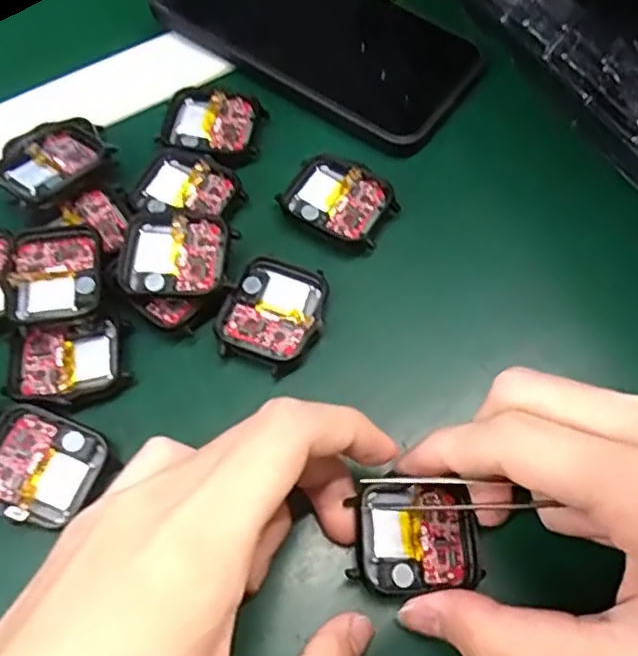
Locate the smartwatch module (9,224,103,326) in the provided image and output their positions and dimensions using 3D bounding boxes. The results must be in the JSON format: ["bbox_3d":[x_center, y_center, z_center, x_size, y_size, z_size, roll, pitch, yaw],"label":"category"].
[{"bbox_3d":[-0.105,-0.020,0.268,0.035,0.010,0.041,-9,64,-3],"label":"smartwatch module"}]

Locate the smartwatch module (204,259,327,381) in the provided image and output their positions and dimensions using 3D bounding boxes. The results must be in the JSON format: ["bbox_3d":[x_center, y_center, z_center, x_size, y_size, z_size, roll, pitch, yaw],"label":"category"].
[{"bbox_3d":[-0.019,-0.005,0.269,0.040,0.013,0.046,27,67,14],"label":"smartwatch module"}]

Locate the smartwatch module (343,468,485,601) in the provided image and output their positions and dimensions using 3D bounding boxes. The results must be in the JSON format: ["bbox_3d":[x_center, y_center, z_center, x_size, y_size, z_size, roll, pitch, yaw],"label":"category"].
[{"bbox_3d":[0.032,0.071,0.228,0.043,0.010,0.038,-8,67,-3],"label":"smartwatch module"}]

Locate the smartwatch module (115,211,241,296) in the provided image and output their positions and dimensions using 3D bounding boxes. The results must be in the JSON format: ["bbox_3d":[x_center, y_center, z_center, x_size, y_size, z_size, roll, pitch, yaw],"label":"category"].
[{"bbox_3d":[-0.058,-0.029,0.272,0.046,0.012,0.036,-1,63,0],"label":"smartwatch module"}]

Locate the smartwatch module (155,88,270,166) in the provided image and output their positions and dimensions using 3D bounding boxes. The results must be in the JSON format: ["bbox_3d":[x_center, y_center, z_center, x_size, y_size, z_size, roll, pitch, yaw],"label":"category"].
[{"bbox_3d":[-0.050,-0.095,0.312,0.045,0.008,0.037,8,64,5],"label":"smartwatch module"}]

